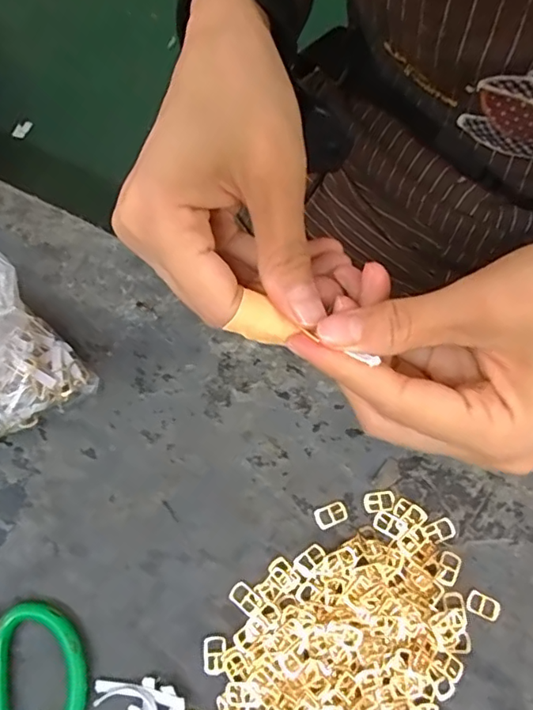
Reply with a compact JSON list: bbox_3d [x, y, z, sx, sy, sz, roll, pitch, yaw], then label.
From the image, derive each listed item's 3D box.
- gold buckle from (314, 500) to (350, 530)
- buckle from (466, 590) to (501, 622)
[{"bbox_3d":[0.038,0.093,0.316,0.019,0.004,0.012,-24,70,-10],"label":"gold buckle"},{"bbox_3d":[0.121,0.139,0.300,0.018,0.004,0.012,25,70,9],"label":"buckle"}]

